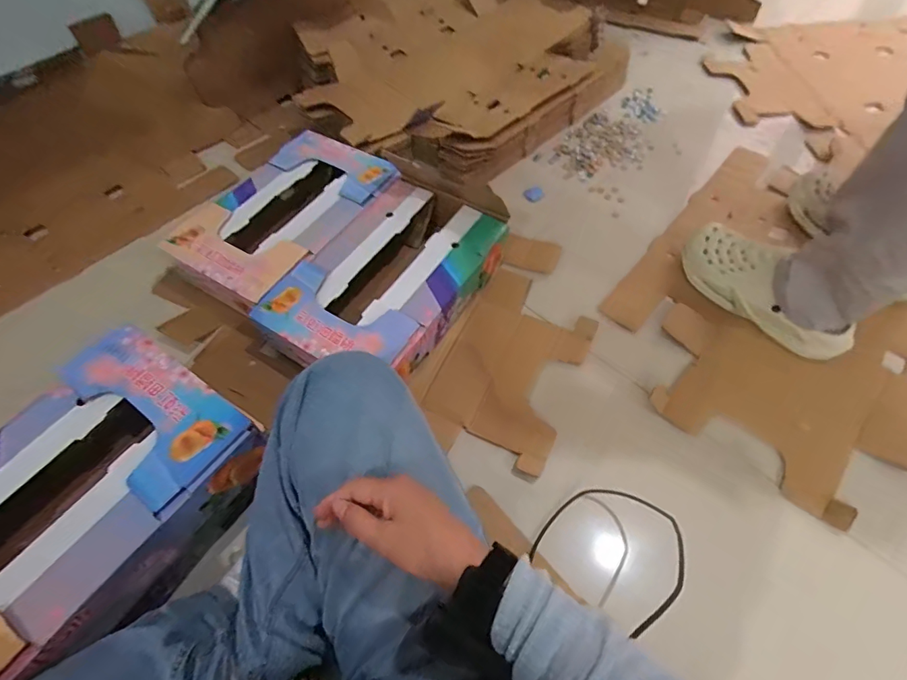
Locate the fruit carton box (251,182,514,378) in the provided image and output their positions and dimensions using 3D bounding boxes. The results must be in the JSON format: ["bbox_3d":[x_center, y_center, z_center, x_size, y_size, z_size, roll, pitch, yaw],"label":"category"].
[{"bbox_3d":[-0.105,-0.106,0.843,0.254,0.115,0.424,27,63,20],"label":"fruit carton box"}]

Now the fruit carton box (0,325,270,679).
[{"bbox_3d":[-0.429,0.190,0.534,0.243,0.118,0.367,30,64,21],"label":"fruit carton box"}]

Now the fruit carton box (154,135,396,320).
[{"bbox_3d":[-0.317,-0.243,0.911,0.253,0.086,0.420,27,63,19],"label":"fruit carton box"}]

